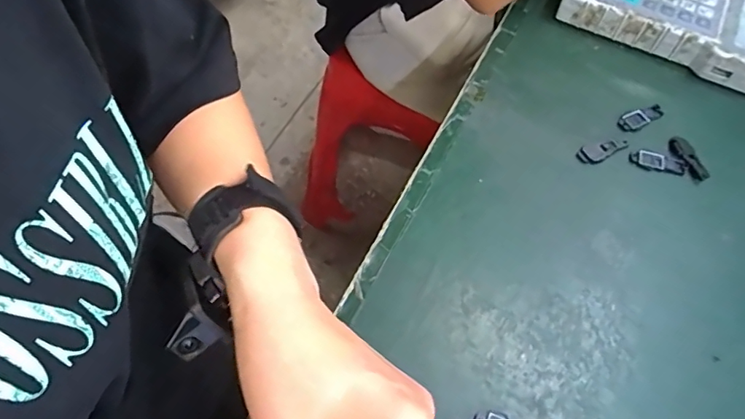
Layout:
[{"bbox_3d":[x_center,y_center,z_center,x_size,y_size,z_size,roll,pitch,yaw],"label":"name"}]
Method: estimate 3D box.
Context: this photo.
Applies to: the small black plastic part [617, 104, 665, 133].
[{"bbox_3d":[0.210,-0.072,0.395,0.043,0.004,0.016,-27,64,-17],"label":"small black plastic part"}]

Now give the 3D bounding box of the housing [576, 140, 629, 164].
[{"bbox_3d":[0.172,-0.043,0.379,0.042,0.005,0.013,-16,61,-12],"label":"housing"}]

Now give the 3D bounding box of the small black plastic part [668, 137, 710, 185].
[{"bbox_3d":[0.233,-0.038,0.375,0.017,0.004,0.038,-12,60,-9],"label":"small black plastic part"}]

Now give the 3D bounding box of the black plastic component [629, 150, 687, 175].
[{"bbox_3d":[0.211,-0.034,0.376,0.039,0.005,0.015,17,60,8],"label":"black plastic component"}]

